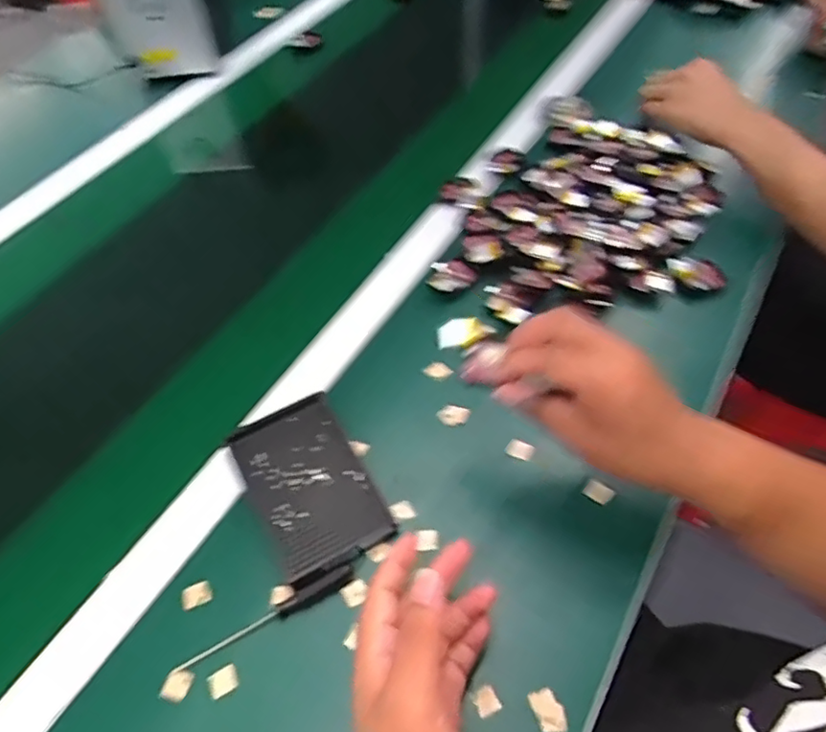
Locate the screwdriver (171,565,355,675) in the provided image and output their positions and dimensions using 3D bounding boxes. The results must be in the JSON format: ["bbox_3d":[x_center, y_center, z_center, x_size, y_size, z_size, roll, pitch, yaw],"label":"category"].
[{"bbox_3d":[-0.101,0.177,0.425,0.132,0.012,0.010,-26,57,-16],"label":"screwdriver"}]

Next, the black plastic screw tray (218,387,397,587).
[{"bbox_3d":[-0.083,0.091,0.477,0.087,0.014,0.142,-26,57,-16],"label":"black plastic screw tray"}]

